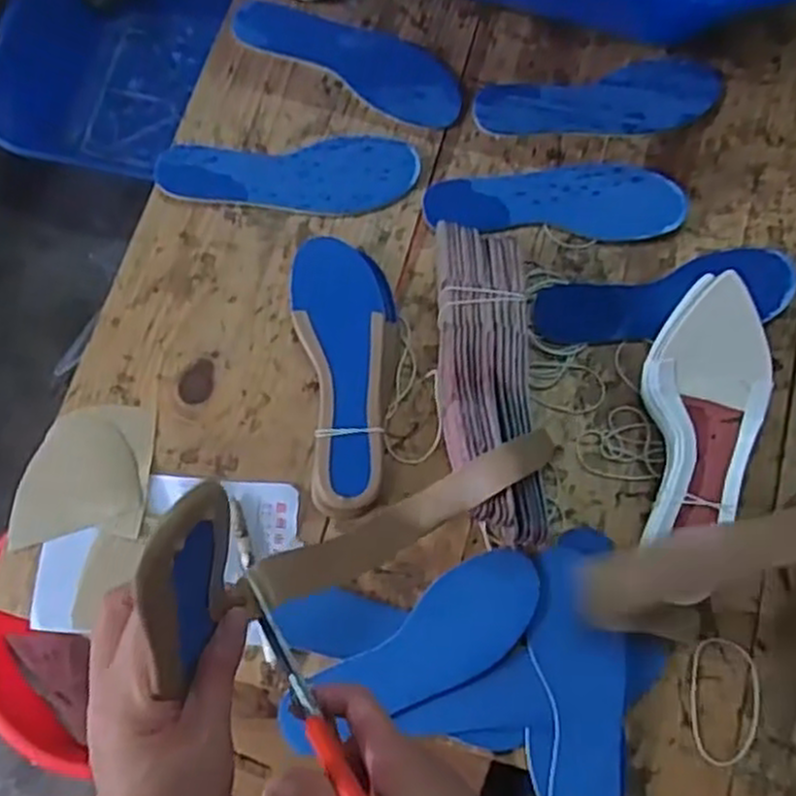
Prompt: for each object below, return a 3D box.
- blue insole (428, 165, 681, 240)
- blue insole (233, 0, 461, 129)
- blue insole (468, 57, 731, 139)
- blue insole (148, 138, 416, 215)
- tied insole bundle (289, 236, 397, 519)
[{"bbox_3d":[0.142,-0.181,0.703,0.227,0.012,0.072,1,75,-1],"label":"blue insole"},{"bbox_3d":[-0.047,-0.329,0.740,0.233,0.004,0.075,28,76,6],"label":"blue insole"},{"bbox_3d":[0.194,-0.280,0.735,0.235,0.007,0.071,-9,75,-4],"label":"blue insole"},{"bbox_3d":[-0.099,-0.200,0.706,0.231,0.007,0.076,-5,75,-4],"label":"blue insole"},{"bbox_3d":[-0.040,-0.023,0.651,0.082,0.028,0.236,-7,75,-3],"label":"tied insole bundle"}]

